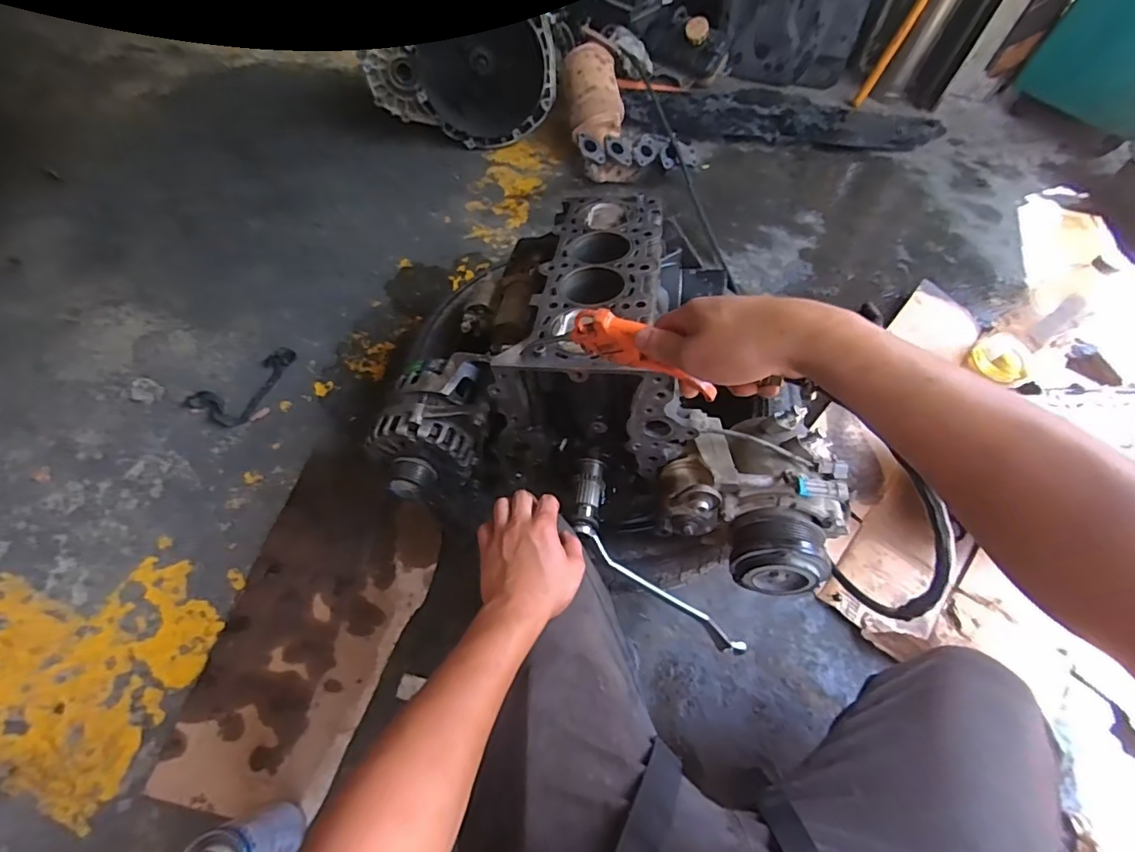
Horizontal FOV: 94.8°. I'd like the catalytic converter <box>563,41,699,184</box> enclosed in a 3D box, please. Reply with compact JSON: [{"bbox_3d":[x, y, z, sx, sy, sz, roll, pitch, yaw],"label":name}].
[{"bbox_3d":[0.155,-0.748,1.288,0.309,0.167,0.369,-3,61,-5],"label":"catalytic converter"}]

